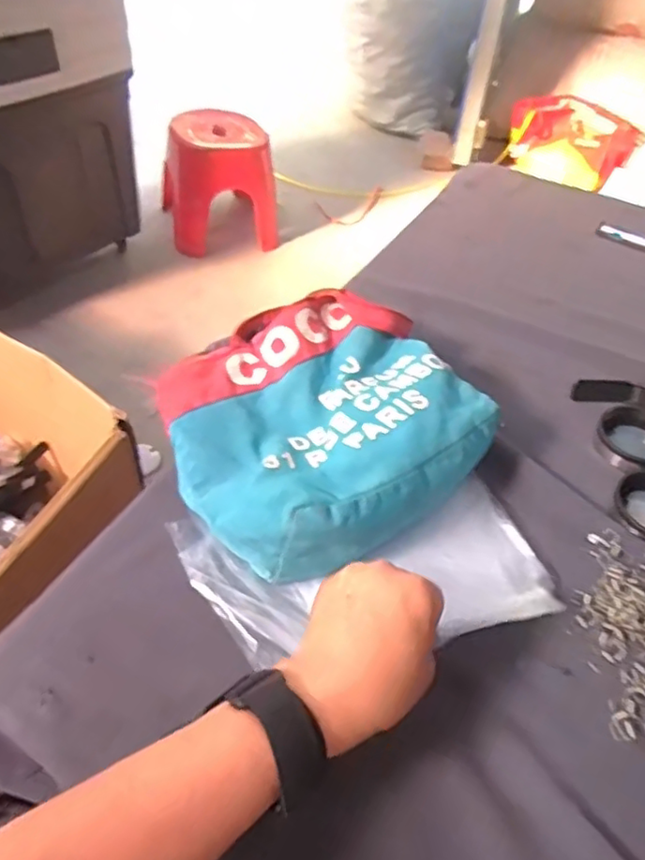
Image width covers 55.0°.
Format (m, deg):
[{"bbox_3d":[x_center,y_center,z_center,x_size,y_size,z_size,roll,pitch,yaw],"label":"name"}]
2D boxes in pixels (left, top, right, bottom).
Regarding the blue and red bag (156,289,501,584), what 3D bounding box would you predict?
[{"bbox_3d":[-0.005,-0.014,0.486,0.224,0.062,0.224,-25,54,-27],"label":"blue and red bag"}]

